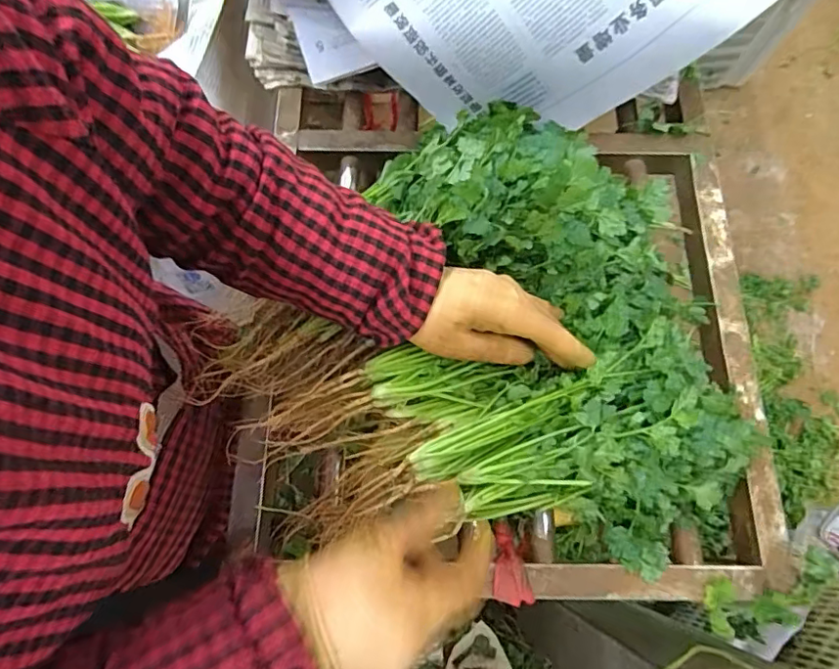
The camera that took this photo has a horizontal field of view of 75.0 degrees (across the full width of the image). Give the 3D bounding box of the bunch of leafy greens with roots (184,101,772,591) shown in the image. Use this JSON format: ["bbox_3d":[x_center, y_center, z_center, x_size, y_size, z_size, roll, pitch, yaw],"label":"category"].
[{"bbox_3d":[0.049,-0.026,0.449,0.396,0.104,0.365,6,72,2],"label":"bunch of leafy greens with roots"}]

